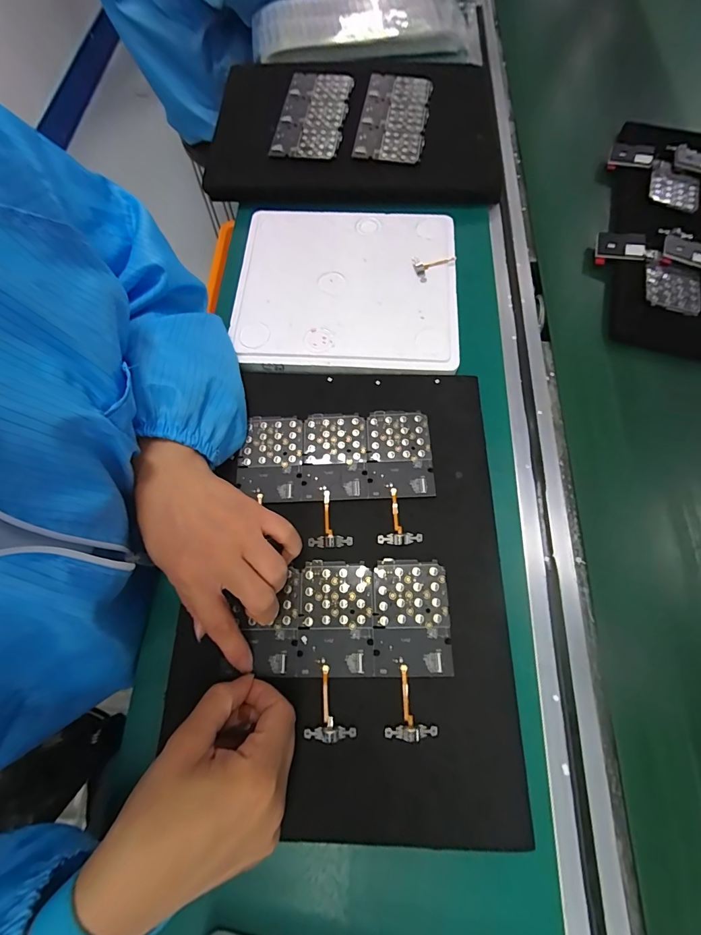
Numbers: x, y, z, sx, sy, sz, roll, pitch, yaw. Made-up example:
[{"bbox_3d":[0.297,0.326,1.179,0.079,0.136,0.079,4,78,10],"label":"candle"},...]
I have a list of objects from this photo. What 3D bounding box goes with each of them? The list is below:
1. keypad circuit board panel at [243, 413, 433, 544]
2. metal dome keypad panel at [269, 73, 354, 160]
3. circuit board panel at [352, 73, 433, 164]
[{"bbox_3d":[-0.013,0.007,0.320,0.160,0.004,0.110,1,71,0],"label":"keypad circuit board panel"},{"bbox_3d":[-0.046,-0.442,0.475,0.080,0.011,0.152,8,72,3],"label":"metal dome keypad panel"},{"bbox_3d":[0.054,-0.432,0.468,0.080,0.008,0.158,9,72,3],"label":"circuit board panel"}]

